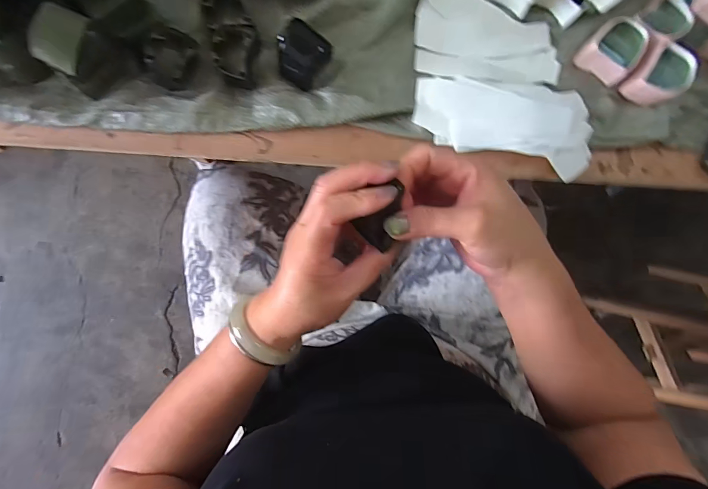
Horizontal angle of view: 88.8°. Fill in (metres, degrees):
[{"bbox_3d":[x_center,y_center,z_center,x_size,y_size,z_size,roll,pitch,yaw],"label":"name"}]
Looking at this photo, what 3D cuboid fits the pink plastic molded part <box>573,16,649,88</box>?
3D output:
[{"bbox_3d":[0.257,-0.194,0.355,0.052,0.031,0.048,34,86,0],"label":"pink plastic molded part"}]

